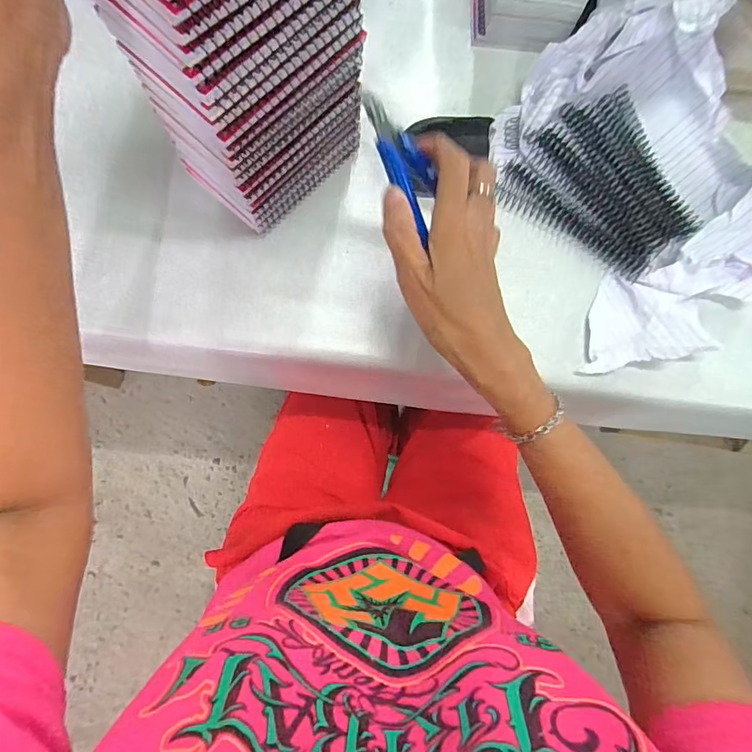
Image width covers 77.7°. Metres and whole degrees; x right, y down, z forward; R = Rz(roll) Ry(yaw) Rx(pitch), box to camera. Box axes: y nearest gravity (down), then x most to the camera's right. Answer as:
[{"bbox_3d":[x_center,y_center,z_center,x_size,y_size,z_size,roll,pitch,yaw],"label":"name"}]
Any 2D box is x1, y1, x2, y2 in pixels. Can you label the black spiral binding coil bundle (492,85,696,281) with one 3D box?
[{"bbox_3d":[0.222,-0.190,0.443,0.167,0.013,0.153,33,79,2],"label":"black spiral binding coil bundle"}]

